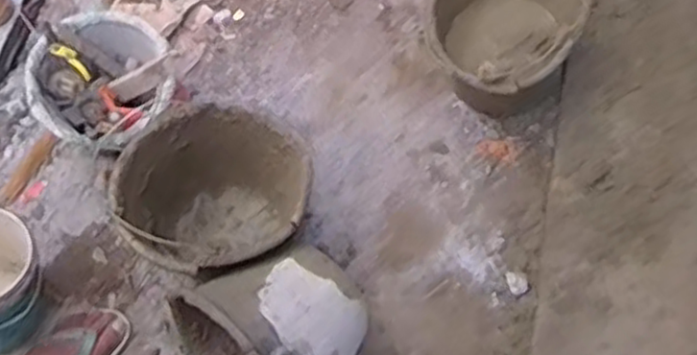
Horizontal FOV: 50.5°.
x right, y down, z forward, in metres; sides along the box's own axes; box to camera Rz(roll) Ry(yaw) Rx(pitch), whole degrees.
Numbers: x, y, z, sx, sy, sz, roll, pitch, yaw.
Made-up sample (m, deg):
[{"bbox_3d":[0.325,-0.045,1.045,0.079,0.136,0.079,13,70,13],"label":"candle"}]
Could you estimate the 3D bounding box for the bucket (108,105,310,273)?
[{"bbox_3d":[-0.215,0.044,1.248,0.290,0.225,0.271,0,66,0],"label":"bucket"}]

